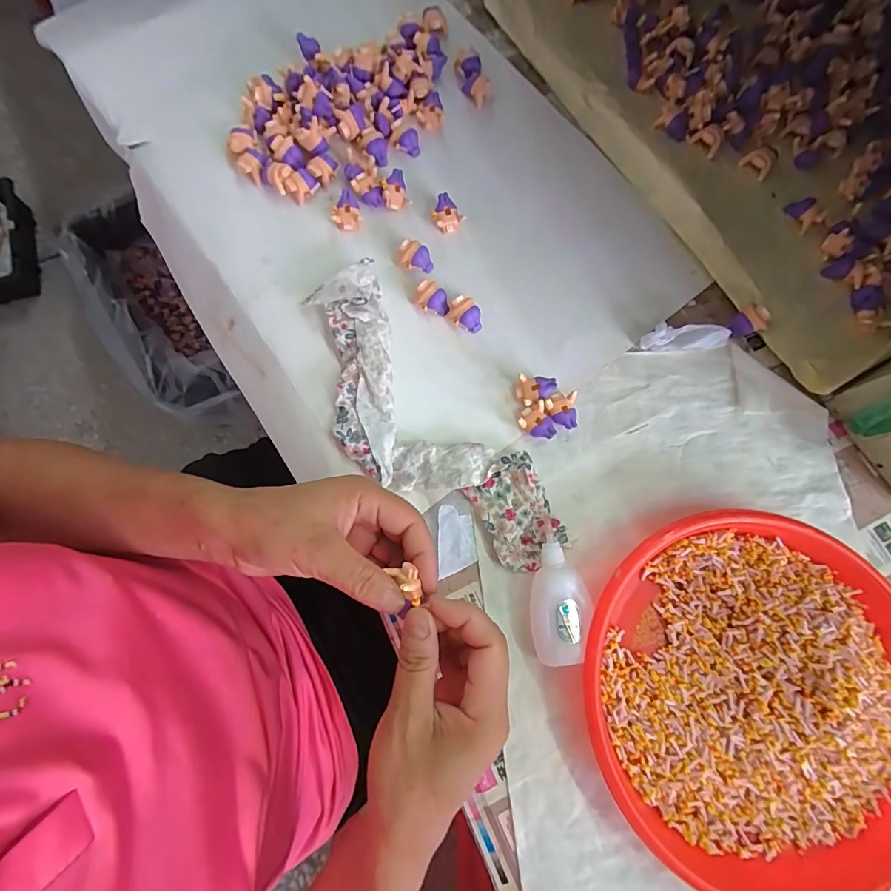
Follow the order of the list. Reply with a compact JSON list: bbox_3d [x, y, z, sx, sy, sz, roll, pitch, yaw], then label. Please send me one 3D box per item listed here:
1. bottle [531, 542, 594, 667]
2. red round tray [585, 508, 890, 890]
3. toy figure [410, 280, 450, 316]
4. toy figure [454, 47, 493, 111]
[{"bbox_3d":[0.081,0.112,0.312,0.038,0.024,0.079,0,77,-1],"label":"bottle"},{"bbox_3d":[0.210,0.166,0.293,0.226,0.039,0.226,0,77,-1],"label":"red round tray"},{"bbox_3d":[-0.011,-0.123,0.368,0.030,0.015,0.021,33,79,6],"label":"toy figure"},{"bbox_3d":[0.027,-0.357,0.421,0.022,0.016,0.054,-22,78,-6],"label":"toy figure"}]

